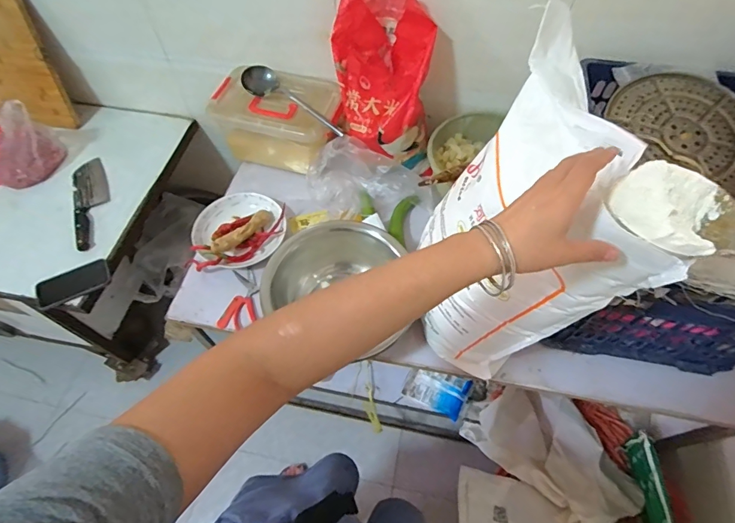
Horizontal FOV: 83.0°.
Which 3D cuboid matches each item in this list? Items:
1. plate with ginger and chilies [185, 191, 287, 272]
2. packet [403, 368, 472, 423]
[{"bbox_3d":[-0.282,-0.072,0.904,0.206,0.052,0.189,-6,58,-3],"label":"plate with ginger and chilies"},{"bbox_3d":[0.187,0.341,1.116,0.157,0.032,0.105,24,61,15],"label":"packet"}]

